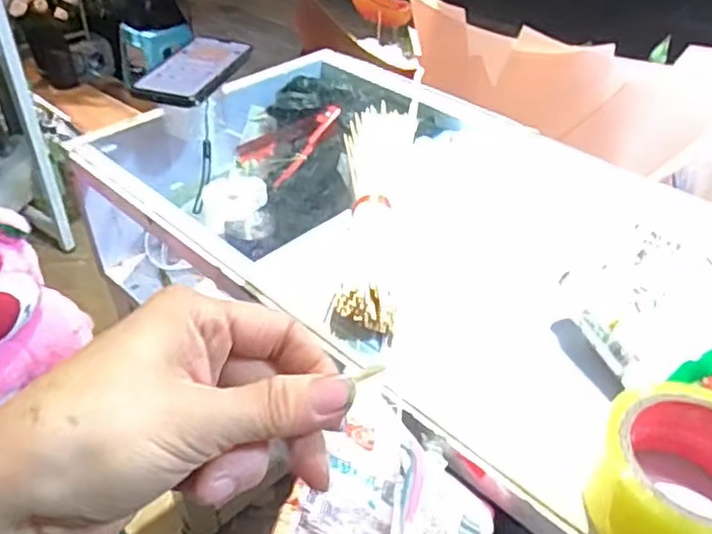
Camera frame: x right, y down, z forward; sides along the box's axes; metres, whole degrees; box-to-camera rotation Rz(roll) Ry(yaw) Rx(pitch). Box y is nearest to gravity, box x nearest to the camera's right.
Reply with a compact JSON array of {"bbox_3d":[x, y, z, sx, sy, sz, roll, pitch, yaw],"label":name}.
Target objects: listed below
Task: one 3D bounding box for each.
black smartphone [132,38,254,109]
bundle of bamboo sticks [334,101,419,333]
[{"bbox_3d":[-0.171,-0.212,0.697,0.073,0.012,0.163,9,40,8],"label":"black smartphone"},{"bbox_3d":[0.017,-0.060,0.604,0.070,0.049,0.342,4,40,3],"label":"bundle of bamboo sticks"}]

